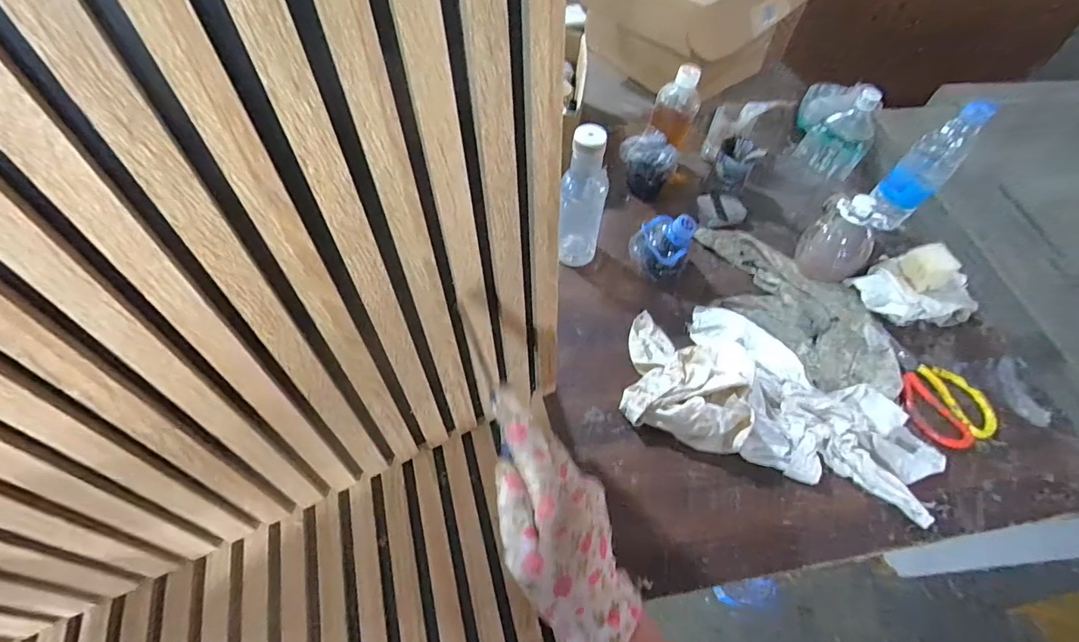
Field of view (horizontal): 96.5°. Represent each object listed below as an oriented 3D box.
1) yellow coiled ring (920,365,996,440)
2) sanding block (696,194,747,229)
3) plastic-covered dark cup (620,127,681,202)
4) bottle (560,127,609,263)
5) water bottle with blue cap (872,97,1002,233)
[{"bbox_3d":[0.549,0.096,0.625,0.061,0.008,0.105,-22,60,-16],"label":"yellow coiled ring"},{"bbox_3d":[0.295,-0.181,0.787,0.078,0.028,0.061,-10,57,-9],"label":"sanding block"},{"bbox_3d":[0.176,-0.253,0.797,0.084,0.089,0.086,1,56,-2],"label":"plastic-covered dark cup"},{"bbox_3d":[0.058,-0.163,0.662,0.064,0.207,0.049,10,57,4],"label":"bottle"},{"bbox_3d":[0.569,-0.225,0.716,0.068,0.204,0.063,36,62,20],"label":"water bottle with blue cap"}]

